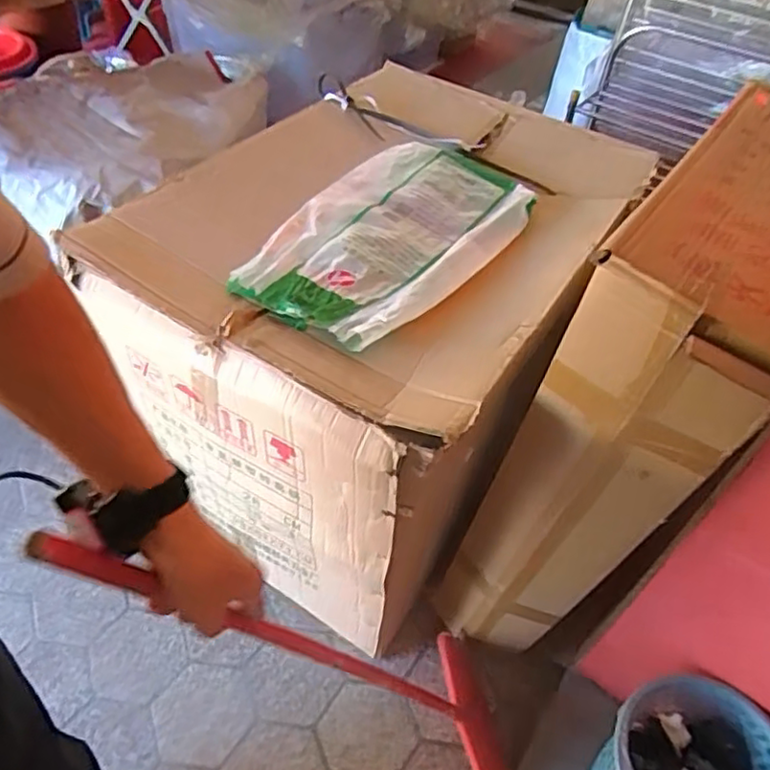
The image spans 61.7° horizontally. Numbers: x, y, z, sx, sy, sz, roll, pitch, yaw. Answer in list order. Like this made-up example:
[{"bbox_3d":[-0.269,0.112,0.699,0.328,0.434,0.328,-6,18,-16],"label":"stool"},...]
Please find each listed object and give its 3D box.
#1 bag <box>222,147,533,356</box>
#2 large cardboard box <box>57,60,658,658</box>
[{"bbox_3d":[0.019,-0.261,1.071,0.311,0.057,0.569,28,49,23],"label":"bag"},{"bbox_3d":[0.004,-0.100,1.339,0.674,0.666,0.932,27,49,19],"label":"large cardboard box"}]

